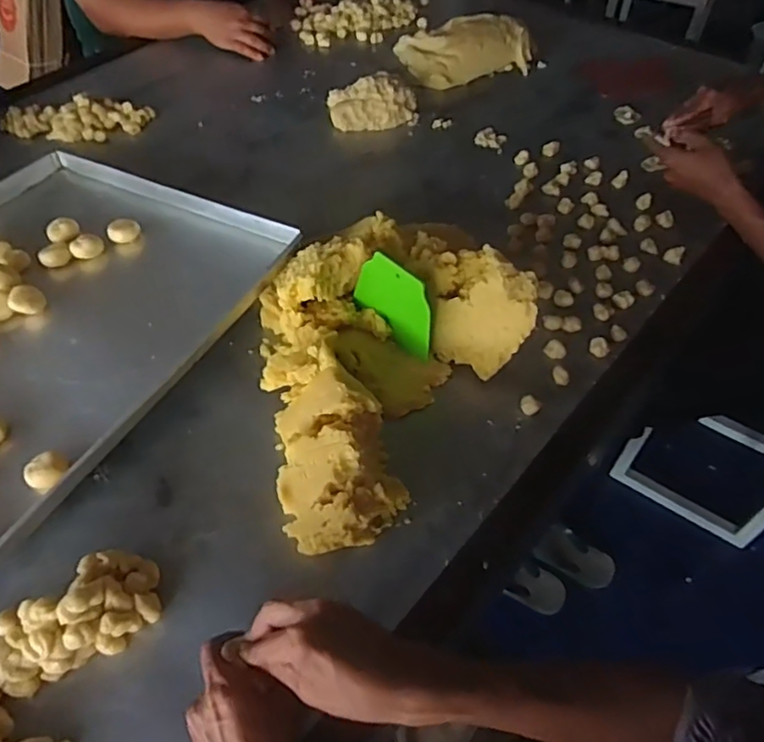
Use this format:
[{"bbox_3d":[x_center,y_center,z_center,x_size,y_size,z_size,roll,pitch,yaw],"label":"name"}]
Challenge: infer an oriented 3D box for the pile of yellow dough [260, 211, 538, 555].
[{"bbox_3d":[-0.034,-0.022,0.656,0.282,0.082,0.367,30,58,22],"label":"pile of yellow dough"}]

